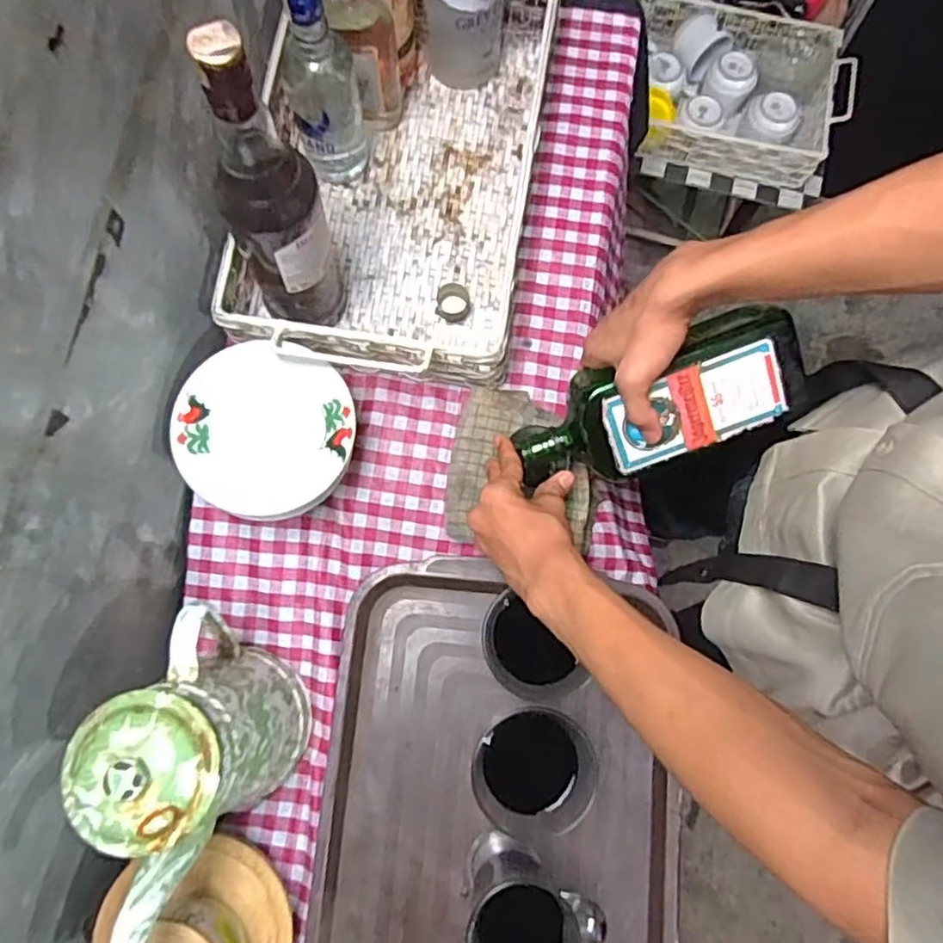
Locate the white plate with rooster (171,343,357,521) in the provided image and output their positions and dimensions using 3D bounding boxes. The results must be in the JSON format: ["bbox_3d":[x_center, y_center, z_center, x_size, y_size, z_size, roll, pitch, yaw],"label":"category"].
[{"bbox_3d":[-0.173,-0.034,0.557,0.147,0.014,0.137,0,77,-1],"label":"white plate with rooster"}]

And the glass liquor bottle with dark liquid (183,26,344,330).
[{"bbox_3d":[-0.155,-0.203,0.508,0.077,0.293,0.087,-22,78,-6],"label":"glass liquor bottle with dark liquid"}]

